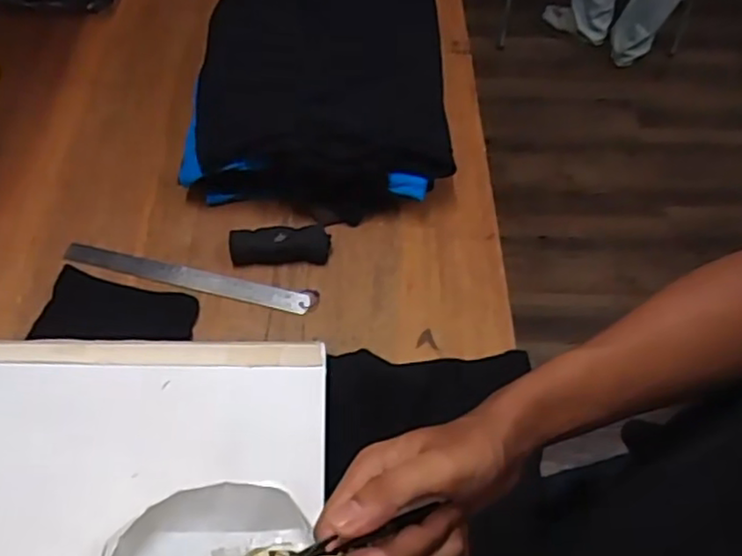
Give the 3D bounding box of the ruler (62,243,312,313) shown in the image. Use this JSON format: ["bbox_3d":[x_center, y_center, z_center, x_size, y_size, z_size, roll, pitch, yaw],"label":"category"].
[{"bbox_3d":[-0.234,-0.002,0.860,0.316,0.009,0.031,13,54,5],"label":"ruler"}]

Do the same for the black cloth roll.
[{"bbox_3d":[-0.118,-0.044,0.875,0.127,0.037,0.040,-1,55,-3],"label":"black cloth roll"}]

